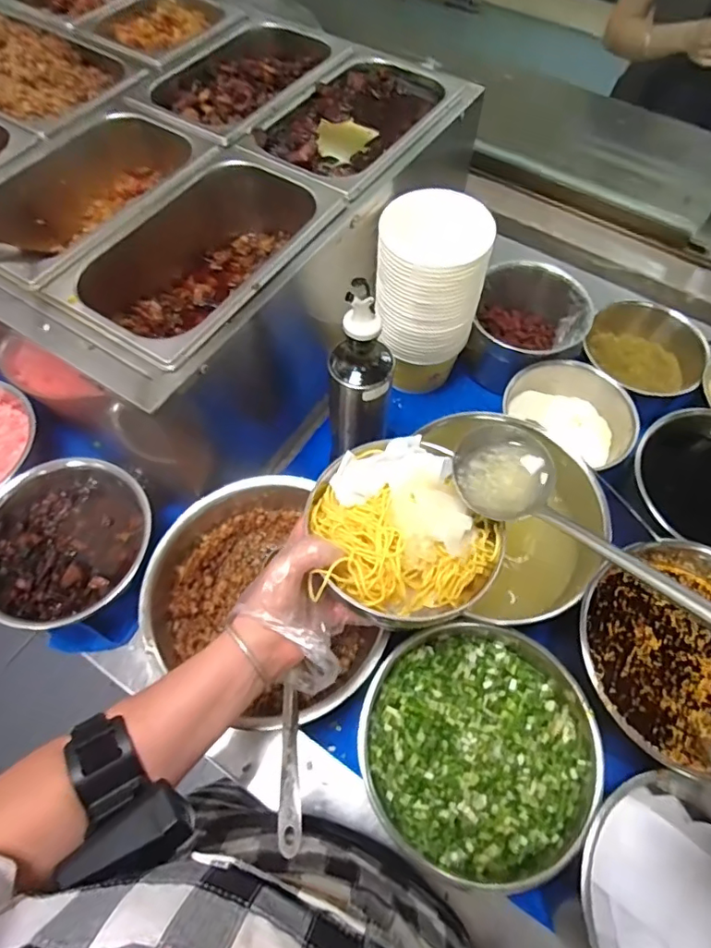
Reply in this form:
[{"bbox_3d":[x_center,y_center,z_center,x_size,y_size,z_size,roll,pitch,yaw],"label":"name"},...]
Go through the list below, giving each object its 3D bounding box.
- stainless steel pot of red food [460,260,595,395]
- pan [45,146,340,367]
[{"bbox_3d":[0.222,-0.186,0.698,0.133,0.102,0.131,1,63,-1],"label":"stainless steel pot of red food"},{"bbox_3d":[-0.138,-0.203,0.533,0.153,0.090,0.264,30,66,13],"label":"pan"}]

